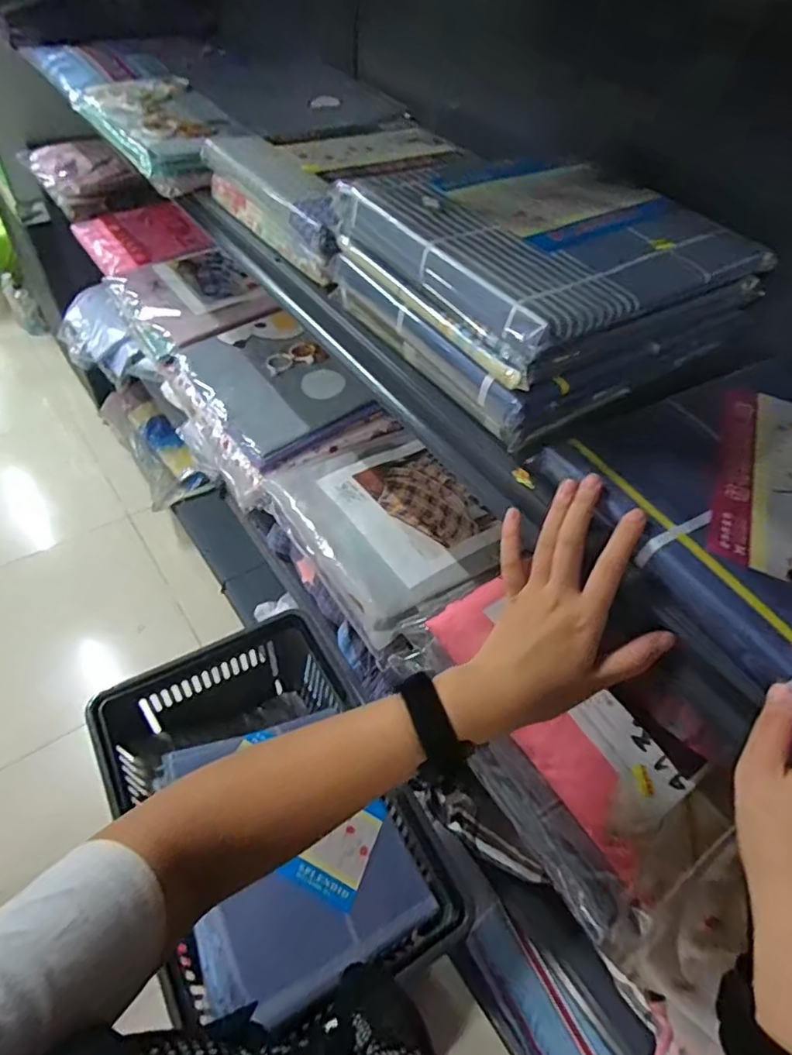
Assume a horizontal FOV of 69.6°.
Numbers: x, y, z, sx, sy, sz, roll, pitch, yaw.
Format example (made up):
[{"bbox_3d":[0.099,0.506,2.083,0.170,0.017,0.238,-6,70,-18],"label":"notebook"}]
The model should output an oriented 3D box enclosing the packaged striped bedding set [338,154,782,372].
[{"bbox_3d":[0.138,-0.244,0.477,0.284,0.038,0.225,-26,58,-24],"label":"packaged striped bedding set"}]

